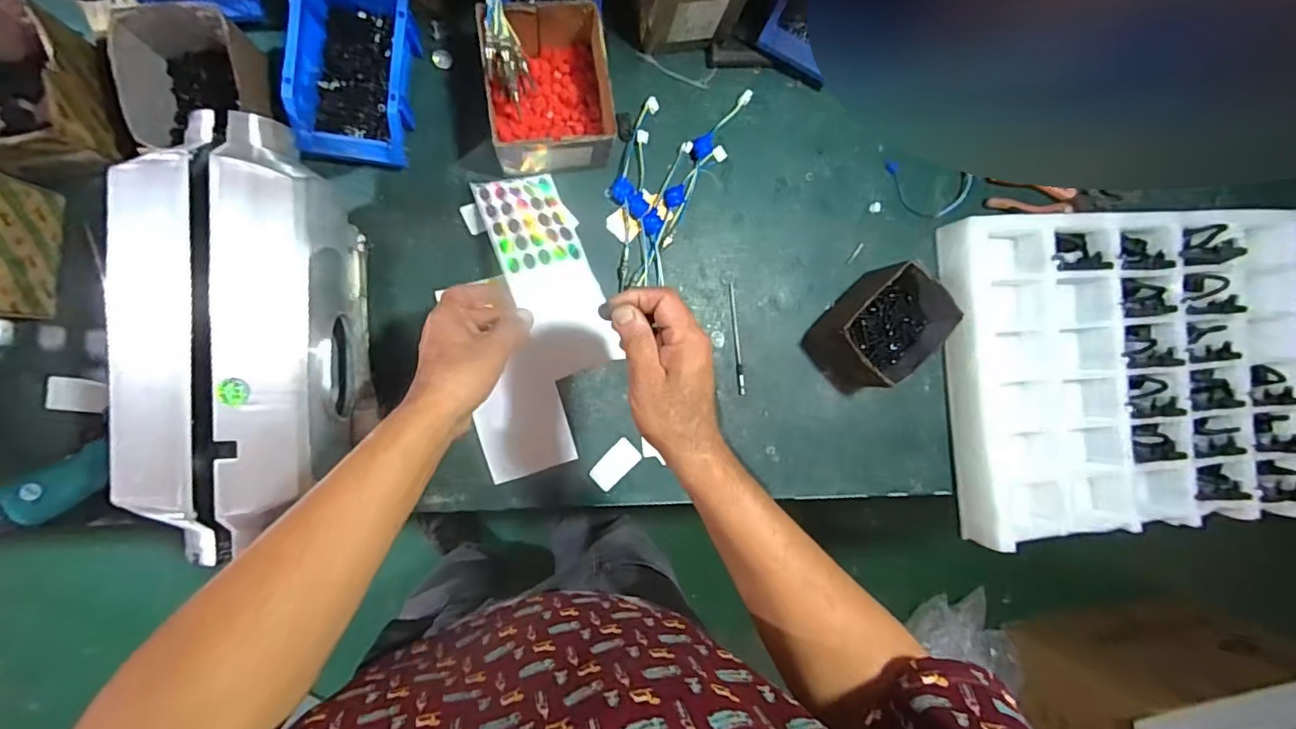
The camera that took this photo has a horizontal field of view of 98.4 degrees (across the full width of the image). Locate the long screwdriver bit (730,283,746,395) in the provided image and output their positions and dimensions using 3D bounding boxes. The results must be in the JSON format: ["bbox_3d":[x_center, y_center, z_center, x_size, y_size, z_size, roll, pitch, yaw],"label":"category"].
[{"bbox_3d":[0.117,-0.033,0.733,0.009,0.005,0.144,-5,90,-9],"label":"long screwdriver bit"}]

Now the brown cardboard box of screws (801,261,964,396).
[{"bbox_3d":[0.299,-0.042,0.719,0.152,0.097,0.117,-44,96,-7],"label":"brown cardboard box of screws"}]

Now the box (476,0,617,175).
[{"bbox_3d":[-0.115,-0.314,0.639,0.136,0.092,0.160,-7,91,-9],"label":"box"}]

